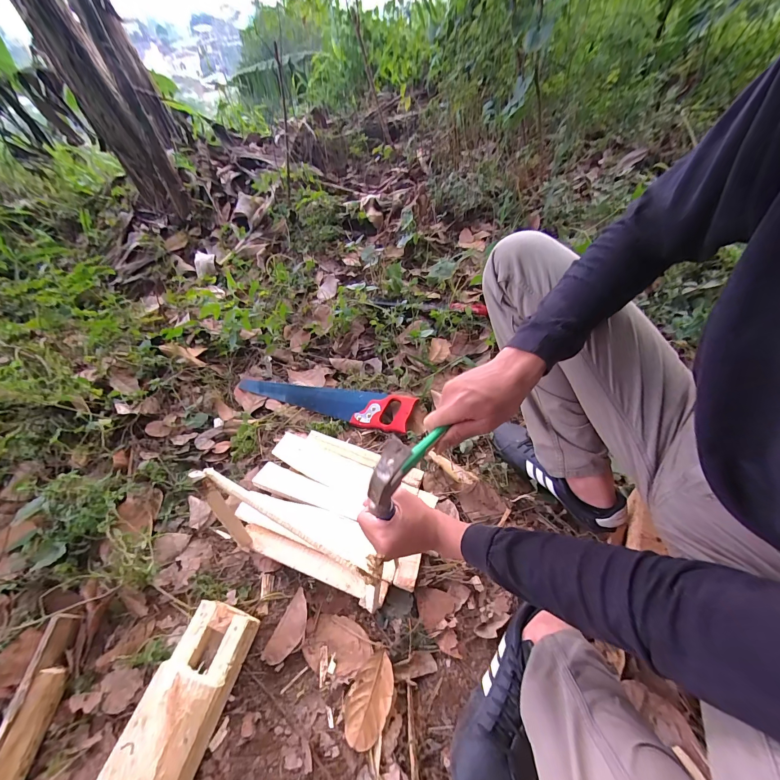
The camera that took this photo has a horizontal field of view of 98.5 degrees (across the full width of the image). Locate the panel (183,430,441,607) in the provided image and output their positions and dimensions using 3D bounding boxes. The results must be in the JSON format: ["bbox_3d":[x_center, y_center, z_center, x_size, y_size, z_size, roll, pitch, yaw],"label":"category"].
[{"bbox_3d":[-0.140,0.208,0.655,0.429,0.054,0.248,15,51,16],"label":"panel"}]

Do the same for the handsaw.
[{"bbox_3d":[-0.171,0.013,0.835,0.460,0.035,0.093,13,51,15],"label":"handsaw"}]

